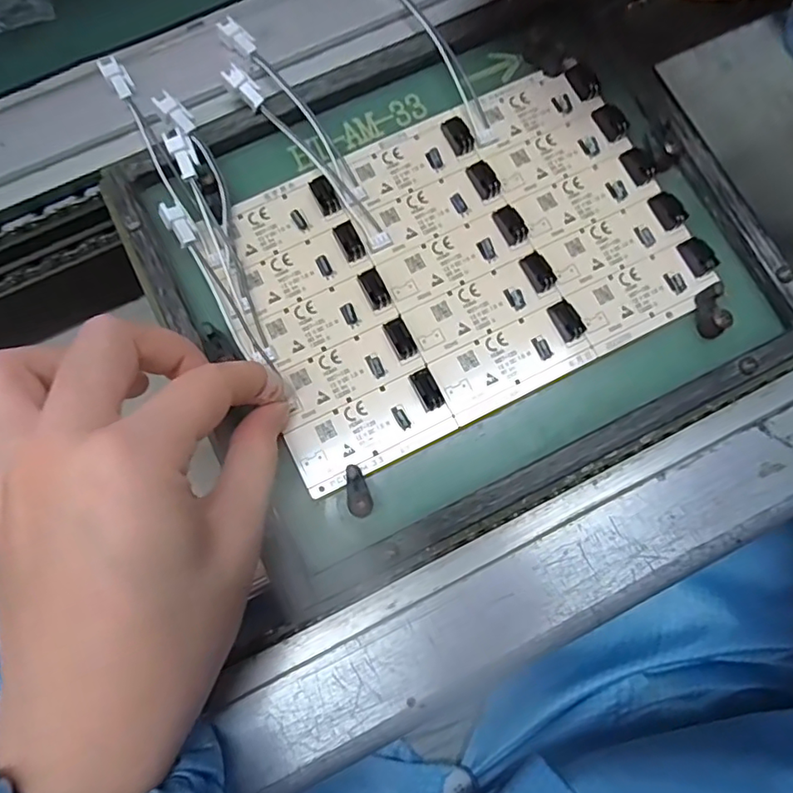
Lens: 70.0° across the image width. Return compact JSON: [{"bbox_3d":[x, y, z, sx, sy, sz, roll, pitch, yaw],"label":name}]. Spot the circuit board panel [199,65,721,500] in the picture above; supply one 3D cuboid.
[{"bbox_3d":[0.027,-0.060,0.243,0.191,0.012,0.128,-27,78,-5],"label":"circuit board panel"}]

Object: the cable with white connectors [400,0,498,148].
[{"bbox_3d":[0.018,-0.157,0.255,0.012,0.018,0.095,-33,78,-6],"label":"cable with white connectors"}]

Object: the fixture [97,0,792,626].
[{"bbox_3d":[0.024,-0.059,0.241,0.235,0.023,0.206,-27,78,-5],"label":"fixture"}]

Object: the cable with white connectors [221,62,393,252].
[{"bbox_3d":[-0.037,-0.102,0.244,0.010,0.007,0.097,-43,93,-8],"label":"cable with white connectors"}]

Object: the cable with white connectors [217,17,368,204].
[{"bbox_3d":[-0.044,-0.125,0.248,0.012,0.020,0.095,-37,81,-9],"label":"cable with white connectors"}]

